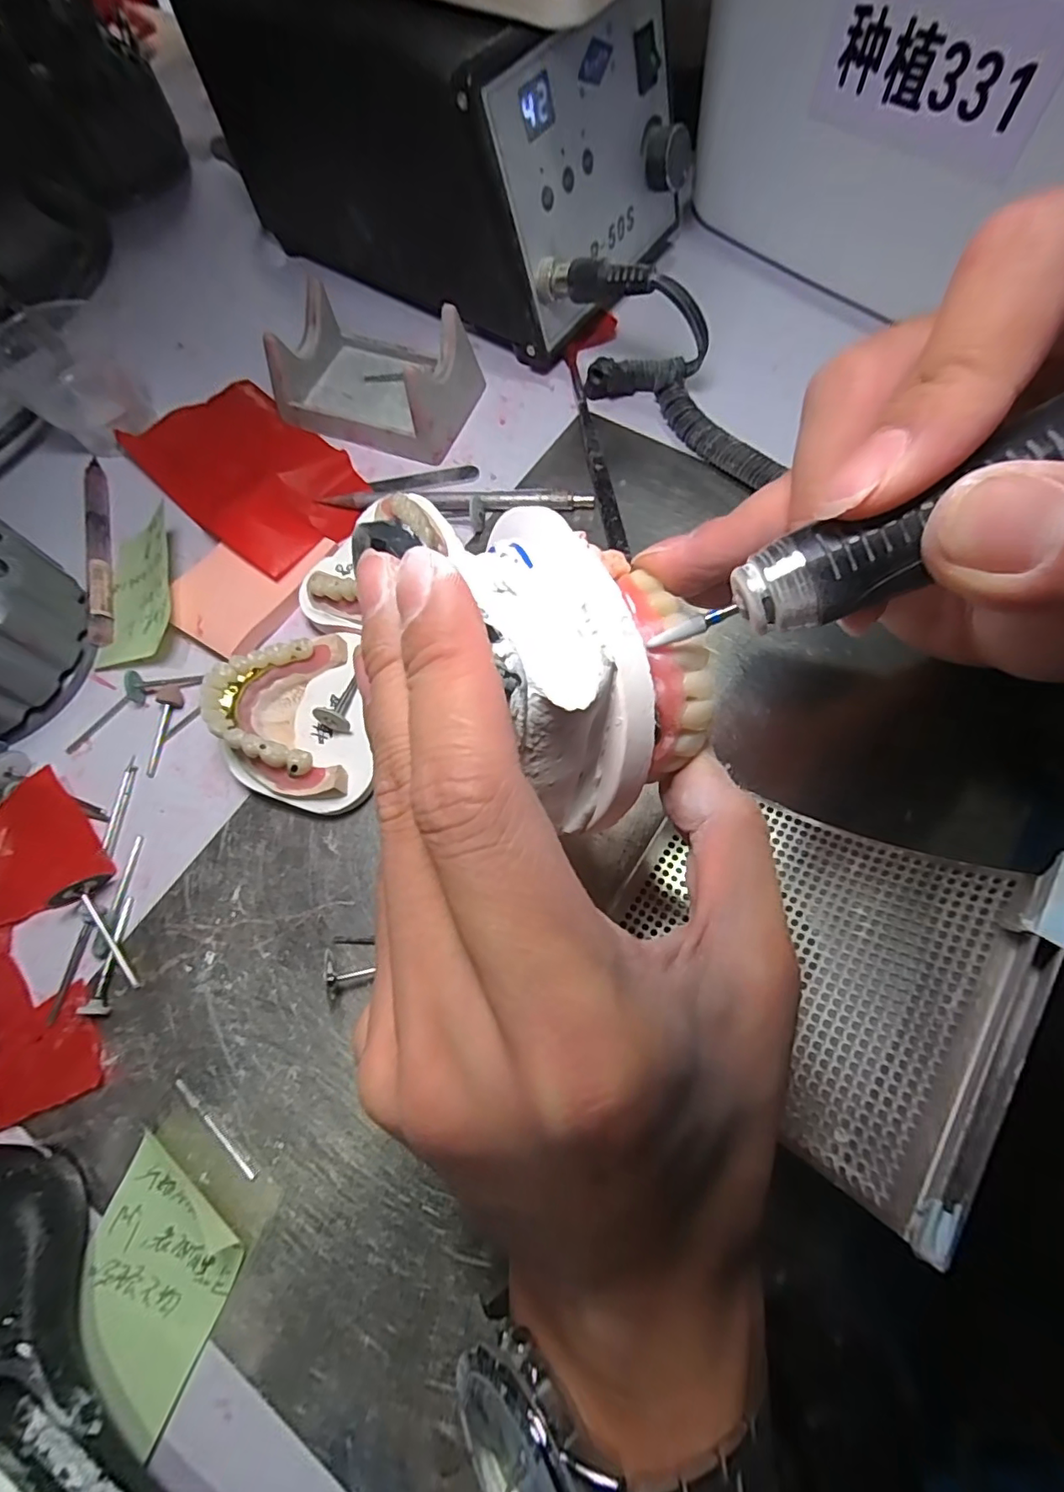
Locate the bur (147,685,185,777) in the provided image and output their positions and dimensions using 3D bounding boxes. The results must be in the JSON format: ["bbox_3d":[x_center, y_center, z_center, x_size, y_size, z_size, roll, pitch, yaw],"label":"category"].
[{"bbox_3d":[-0.165,-0.008,0.247,0.009,0.006,0.041,5,70,4],"label":"bur"}]

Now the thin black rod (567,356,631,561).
[{"bbox_3d":[0.031,-0.154,0.289,0.009,0.009,0.143,-10,69,-1],"label":"thin black rod"}]

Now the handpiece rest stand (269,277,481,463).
[{"bbox_3d":[-0.082,-0.200,0.295,0.095,0.042,0.065,20,72,9],"label":"handpiece rest stand"}]

